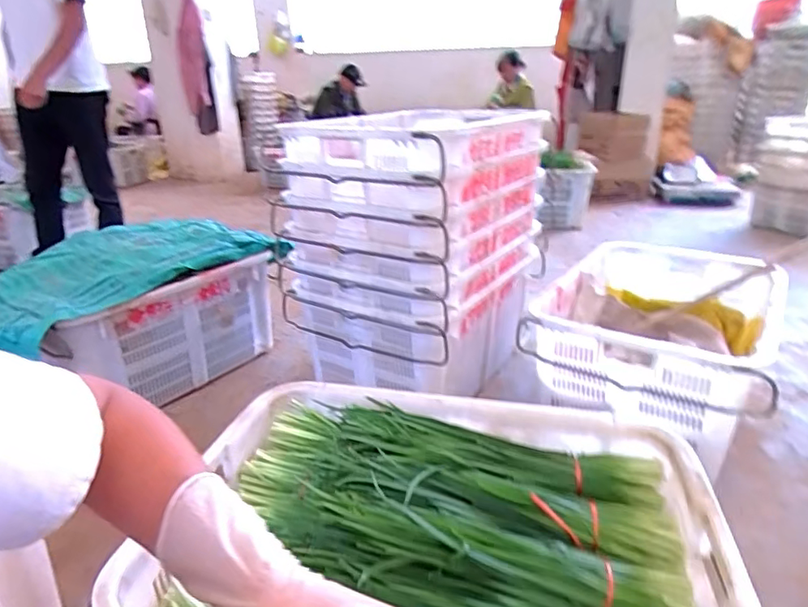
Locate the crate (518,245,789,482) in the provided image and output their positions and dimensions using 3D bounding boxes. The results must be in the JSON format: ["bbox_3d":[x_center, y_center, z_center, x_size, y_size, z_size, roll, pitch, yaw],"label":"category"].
[{"bbox_3d":[0.634,0.078,1.310,0.466,0.289,0.614,13,27,32],"label":"crate"}]

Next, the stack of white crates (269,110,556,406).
[{"bbox_3d":[0.028,-0.154,1.352,0.494,0.600,0.557,9,26,25],"label":"stack of white crates"}]

